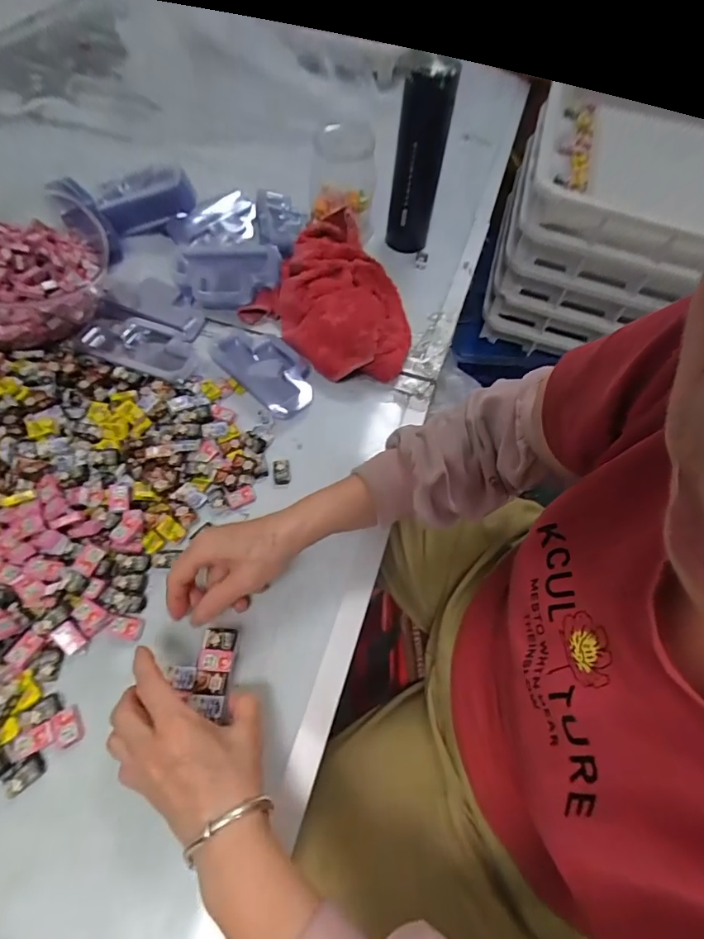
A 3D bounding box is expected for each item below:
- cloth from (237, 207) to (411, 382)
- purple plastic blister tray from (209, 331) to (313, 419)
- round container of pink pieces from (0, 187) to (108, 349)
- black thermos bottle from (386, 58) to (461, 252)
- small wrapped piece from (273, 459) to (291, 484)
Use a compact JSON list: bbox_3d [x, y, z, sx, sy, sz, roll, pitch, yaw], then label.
[{"bbox_3d":[-0.007,-0.224,0.605,0.225,0.055,0.207,37,63,17],"label":"cloth"},{"bbox_3d":[-0.101,-0.122,0.559,0.142,0.018,0.080,40,64,19],"label":"purple plastic blister tray"},{"bbox_3d":[-0.399,-0.230,0.545,0.217,0.088,0.205,2,59,-3],"label":"round container of pink pieces"},{"bbox_3d":[0.088,-0.405,0.627,0.062,0.217,0.058,7,58,0],"label":"black thermos bottle"},{"bbox_3d":[-0.076,0.002,0.502,0.018,0.011,0.027,-4,59,-7],"label":"small wrapped piece"}]

